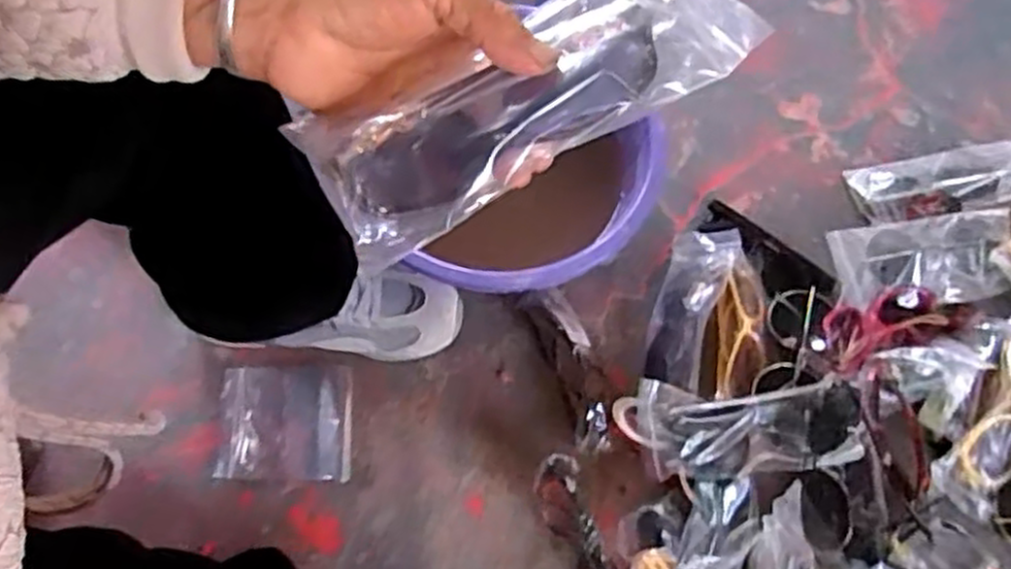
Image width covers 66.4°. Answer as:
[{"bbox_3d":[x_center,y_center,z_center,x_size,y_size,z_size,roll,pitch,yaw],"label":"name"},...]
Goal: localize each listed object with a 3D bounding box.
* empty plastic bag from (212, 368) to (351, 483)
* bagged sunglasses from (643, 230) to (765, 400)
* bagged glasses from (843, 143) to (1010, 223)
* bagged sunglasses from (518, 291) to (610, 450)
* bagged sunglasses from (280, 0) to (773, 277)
[{"bbox_3d":[-0.195,0.124,0.687,0.115,0.009,0.099,0,67,-1],"label":"empty plastic bag"},{"bbox_3d":[0.195,0.024,0.727,0.108,0.041,0.177,12,66,3],"label":"bagged sunglasses"},{"bbox_3d":[0.458,-0.106,0.802,0.190,0.027,0.077,-8,67,-4],"label":"bagged glasses"},{"bbox_3d":[0.062,0.073,0.702,0.048,0.031,0.154,-18,68,-9],"label":"bagged sunglasses"},{"bbox_3d":[0.011,-0.078,0.300,0.178,0.025,0.070,-33,69,-13],"label":"bagged sunglasses"}]

